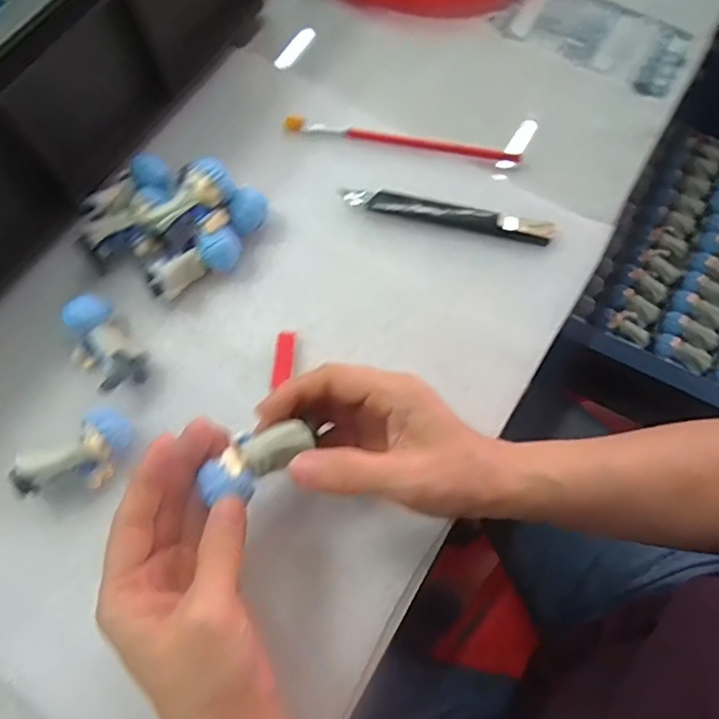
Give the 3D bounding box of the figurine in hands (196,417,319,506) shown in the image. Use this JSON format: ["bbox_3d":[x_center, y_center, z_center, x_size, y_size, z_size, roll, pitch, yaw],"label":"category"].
[{"bbox_3d":[-0.051,0.048,0.284,0.058,0.022,0.032,-29,74,-17],"label":"figurine in hands"}]

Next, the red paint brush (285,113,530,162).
[{"bbox_3d":[0.030,-0.157,0.410,0.165,0.008,0.016,9,70,2],"label":"red paint brush"}]

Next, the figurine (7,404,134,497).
[{"bbox_3d":[-0.154,0.054,0.321,0.061,0.031,0.029,-39,73,-13],"label":"figurine"}]

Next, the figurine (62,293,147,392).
[{"bbox_3d":[-0.155,-0.009,0.347,0.033,0.022,0.062,-37,73,-12],"label":"figurine"}]

